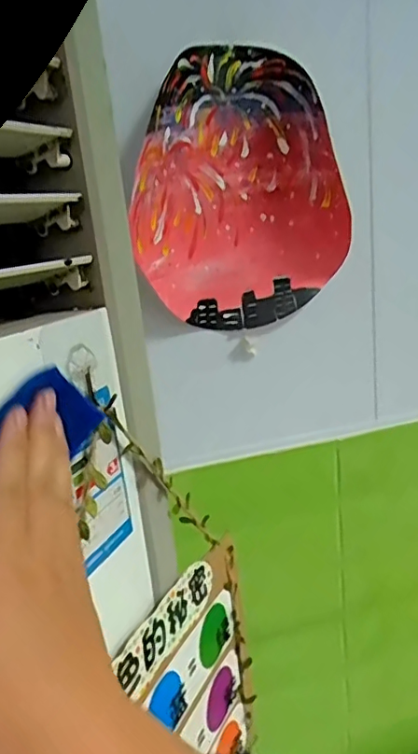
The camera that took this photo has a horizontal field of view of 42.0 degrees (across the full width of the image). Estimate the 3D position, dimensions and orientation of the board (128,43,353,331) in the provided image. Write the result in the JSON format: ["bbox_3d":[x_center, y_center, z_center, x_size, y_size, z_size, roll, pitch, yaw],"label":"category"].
[{"bbox_3d":[0.033,-0.207,0.622,0.244,0.291,0.077,-9,15,-11],"label":"board"}]

